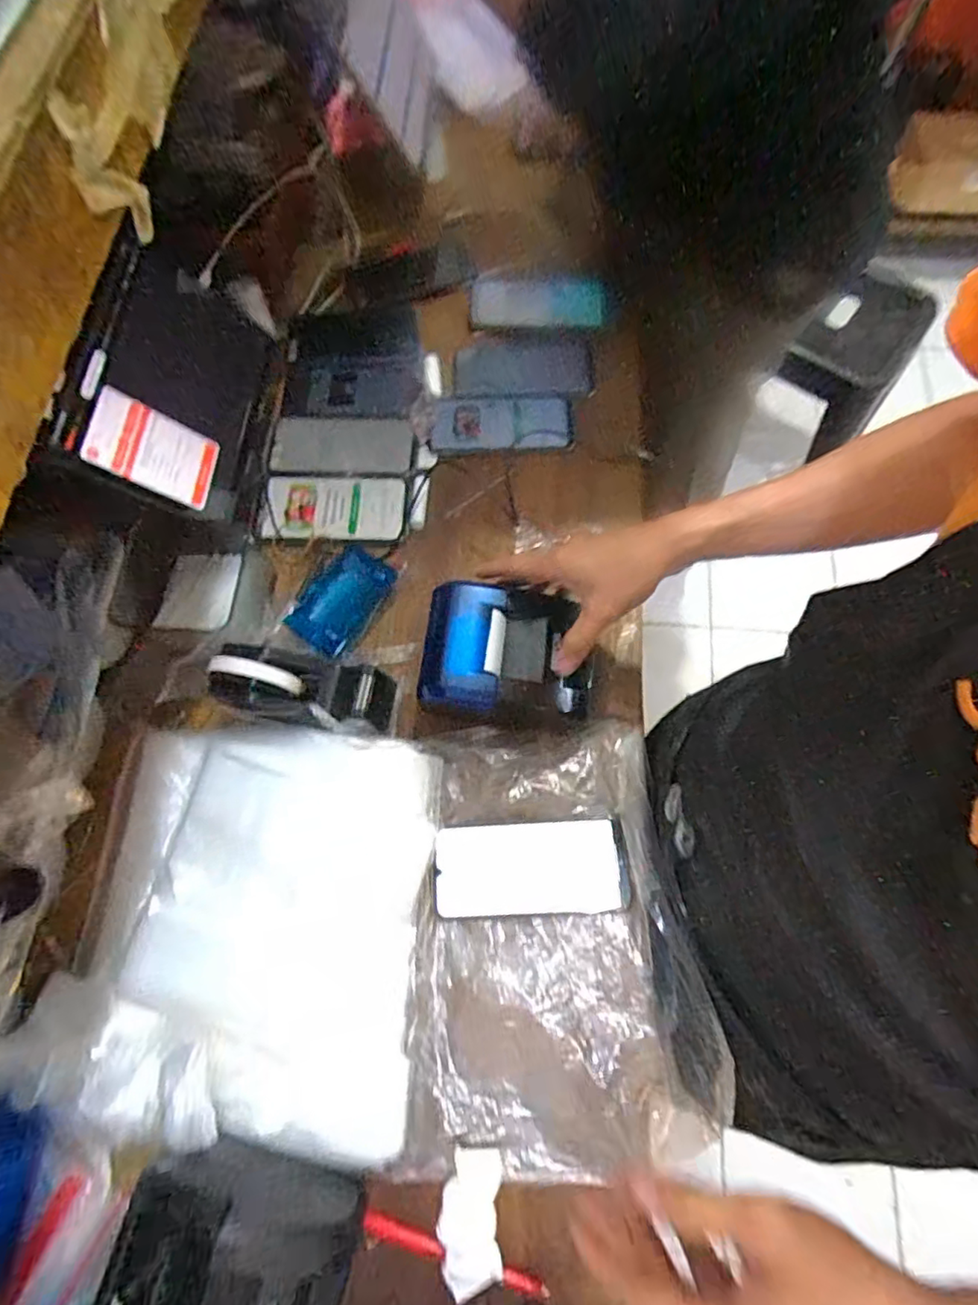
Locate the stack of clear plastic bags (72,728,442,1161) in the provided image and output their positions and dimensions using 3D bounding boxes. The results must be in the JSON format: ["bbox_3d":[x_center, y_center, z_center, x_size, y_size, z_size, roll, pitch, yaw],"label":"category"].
[{"bbox_3d":[-0.199,0.222,0.496,0.284,0.036,0.318,4,71,5],"label":"stack of clear plastic bags"}]

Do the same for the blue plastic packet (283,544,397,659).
[{"bbox_3d":[-0.154,-0.055,0.612,0.072,0.006,0.115,30,75,13],"label":"blue plastic packet"}]

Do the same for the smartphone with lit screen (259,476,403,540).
[{"bbox_3d":[-0.172,-0.163,0.652,0.155,0.008,0.078,1,71,4],"label":"smartphone with lit screen"}]

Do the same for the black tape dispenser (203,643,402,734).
[{"bbox_3d":[-0.169,0.032,0.537,0.153,0.087,0.072,5,70,3],"label":"black tape dispenser"}]

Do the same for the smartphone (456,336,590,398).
[{"bbox_3d":[0.041,-0.346,0.713,0.165,0.013,0.084,-7,70,1],"label":"smartphone"}]

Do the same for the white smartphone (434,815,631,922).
[{"bbox_3d":[0.036,0.189,0.518,0.164,0.007,0.079,-5,70,2],"label":"white smartphone"}]

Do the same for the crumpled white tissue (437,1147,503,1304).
[{"bbox_3d":[-0.014,0.413,0.430,0.044,0.016,0.078,-1,70,3],"label":"crumpled white tissue"}]

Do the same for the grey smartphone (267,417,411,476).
[{"bbox_3d":[-0.170,-0.240,0.680,0.164,0.010,0.082,-1,70,3],"label":"grey smartphone"}]

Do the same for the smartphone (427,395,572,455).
[{"bbox_3d":[0.013,-0.267,0.684,0.160,0.007,0.076,-3,70,2],"label":"smartphone"}]

